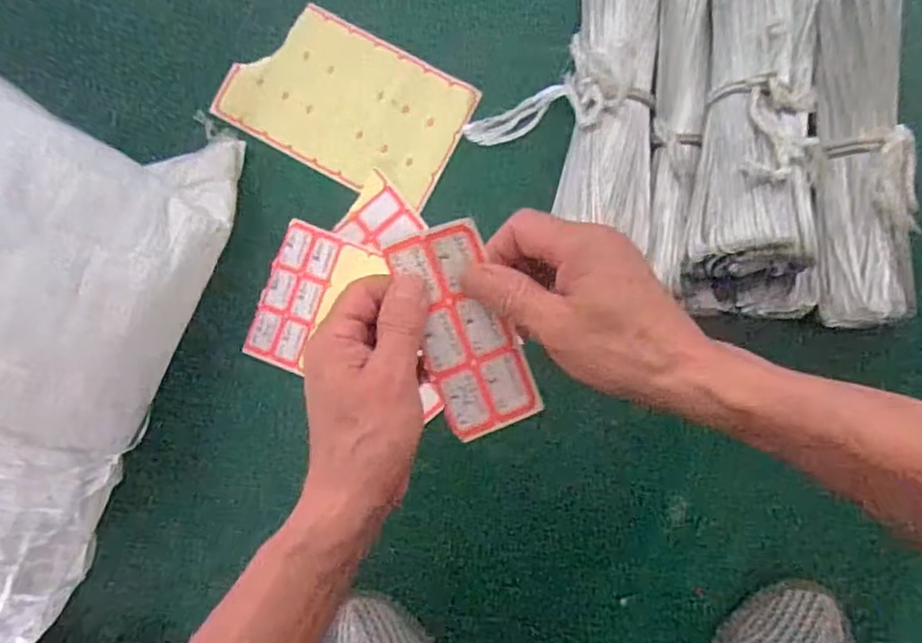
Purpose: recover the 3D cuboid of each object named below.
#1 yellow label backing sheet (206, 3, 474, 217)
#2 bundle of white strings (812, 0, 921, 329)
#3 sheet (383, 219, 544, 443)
[{"bbox_3d":[-0.093,-0.182,0.536,0.189,0.005,0.119,29,92,0],"label":"yellow label backing sheet"},{"bbox_3d":[0.295,-0.123,0.468,0.060,0.035,0.247,0,90,3],"label":"bundle of white strings"},{"bbox_3d":[0.002,0.006,0.352,0.051,0.012,0.115,-21,103,2],"label":"sheet"}]

